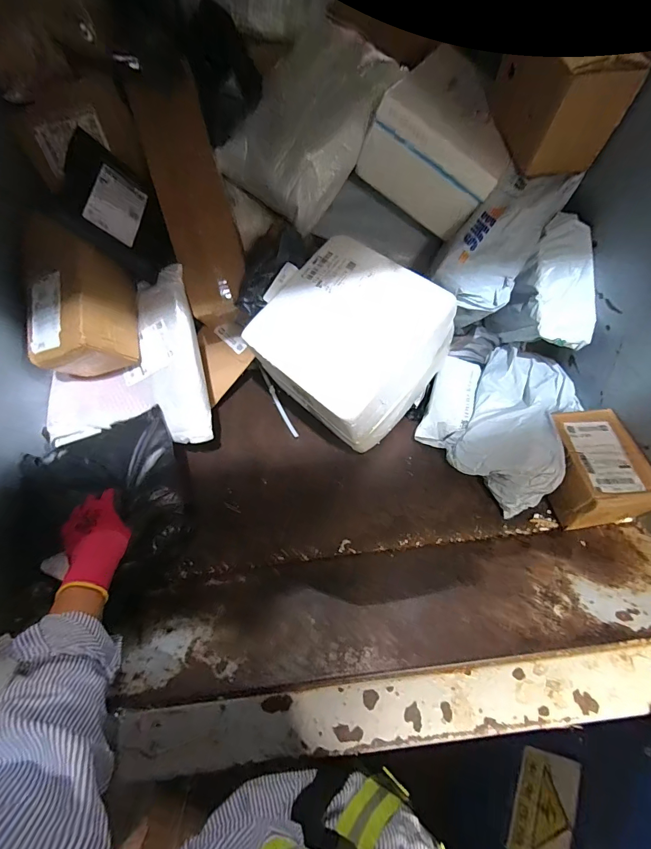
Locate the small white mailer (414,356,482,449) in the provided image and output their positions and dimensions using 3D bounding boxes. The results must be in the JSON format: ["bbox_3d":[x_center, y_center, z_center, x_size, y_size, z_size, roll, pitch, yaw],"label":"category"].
[{"bbox_3d":[0.252,-0.048,0.748,0.085,0.041,0.204,19,61,16],"label":"small white mailer"}]

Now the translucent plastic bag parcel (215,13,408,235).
[{"bbox_3d":[-0.025,-0.524,0.644,0.193,0.070,0.302,37,100,-1],"label":"translucent plastic bag parcel"}]

